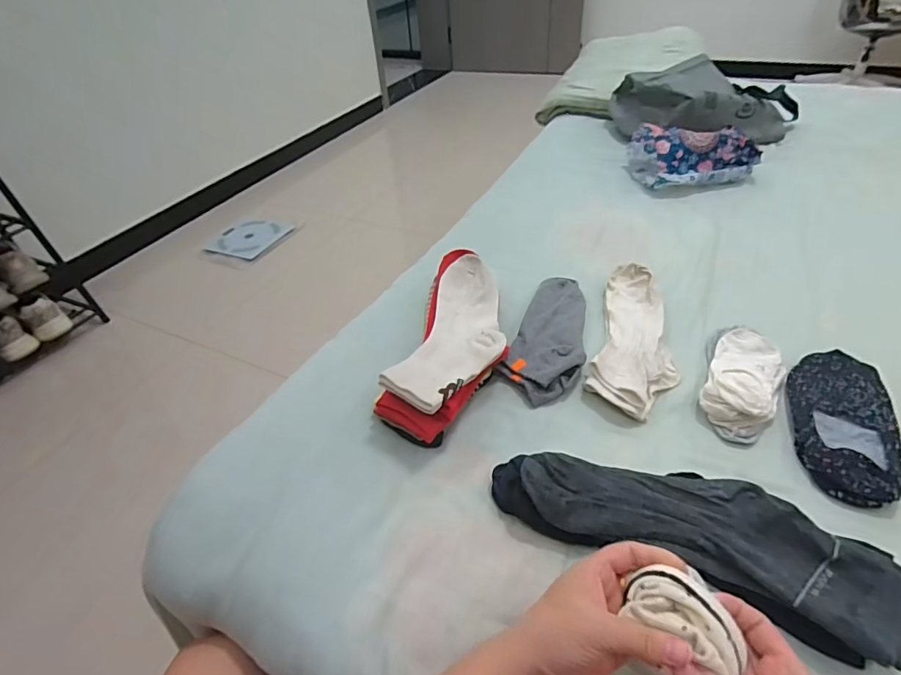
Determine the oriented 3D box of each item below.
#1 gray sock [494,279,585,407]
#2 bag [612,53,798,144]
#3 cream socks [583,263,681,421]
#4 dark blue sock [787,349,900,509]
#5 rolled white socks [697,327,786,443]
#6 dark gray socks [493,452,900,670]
[{"bbox_3d":[0.129,0.001,0.608,0.091,0.025,0.211,16,46,20],"label":"gray sock"},{"bbox_3d":[0.566,-0.505,1.053,0.398,0.129,0.226,9,44,14],"label":"bag"},{"bbox_3d":[0.235,-0.004,0.600,0.101,0.035,0.240,12,45,17],"label":"cream socks"},{"bbox_3d":[0.410,0.083,0.501,0.090,0.024,0.199,12,45,17],"label":"dark blue sock"},{"bbox_3d":[0.332,0.047,0.543,0.079,0.032,0.159,17,46,21],"label":"rolled white socks"},{"bbox_3d":[0.198,0.159,0.413,0.318,0.050,0.104,17,46,21],"label":"dark gray socks"}]

